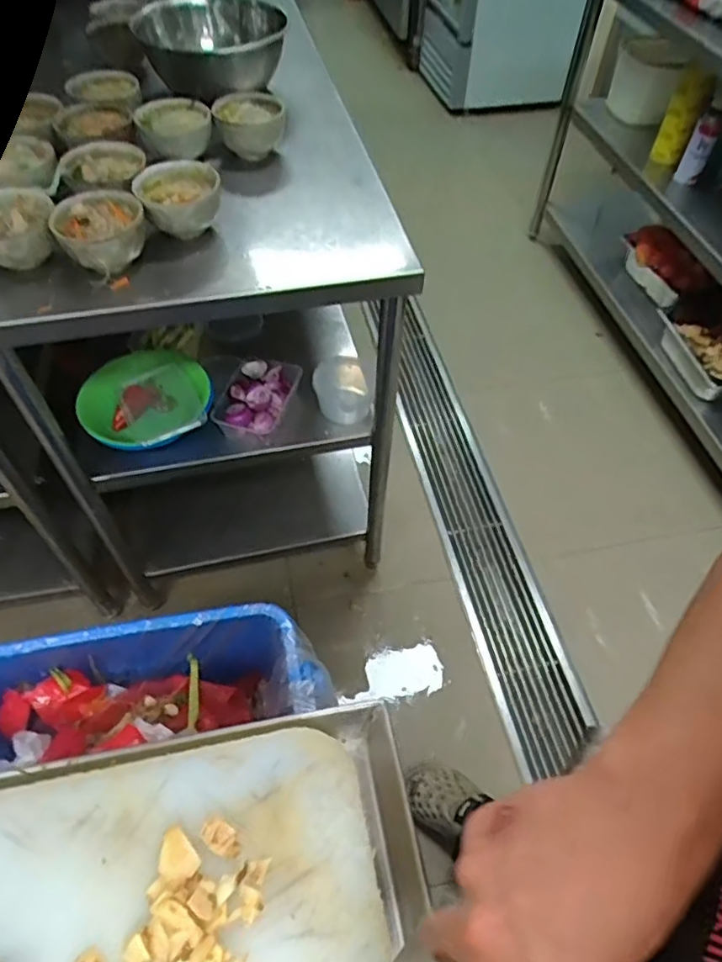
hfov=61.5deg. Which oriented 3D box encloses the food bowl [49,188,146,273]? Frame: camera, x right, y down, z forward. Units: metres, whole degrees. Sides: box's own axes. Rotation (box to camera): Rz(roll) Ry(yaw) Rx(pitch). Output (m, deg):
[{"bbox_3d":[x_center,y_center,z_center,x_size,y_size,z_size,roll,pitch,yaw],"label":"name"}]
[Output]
[{"bbox_3d":[-0.330,-0.319,0.775,0.110,0.059,0.089,-19,56,-15],"label":"food bowl"}]

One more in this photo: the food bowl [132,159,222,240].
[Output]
[{"bbox_3d":[-0.244,-0.384,0.825,0.108,0.054,0.104,1,53,-1],"label":"food bowl"}]

